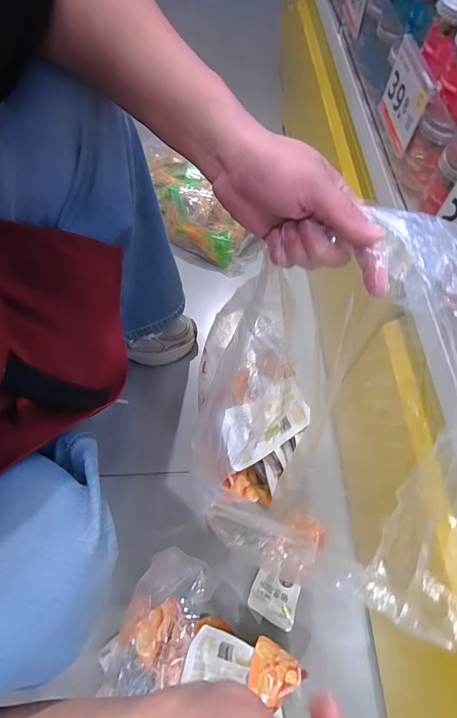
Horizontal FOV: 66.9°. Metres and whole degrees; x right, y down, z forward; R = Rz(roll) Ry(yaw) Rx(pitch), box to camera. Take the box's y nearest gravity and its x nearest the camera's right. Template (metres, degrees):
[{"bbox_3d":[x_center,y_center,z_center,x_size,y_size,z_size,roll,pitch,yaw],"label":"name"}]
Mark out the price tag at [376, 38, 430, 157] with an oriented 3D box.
[{"bbox_3d":[0.178,-0.265,0.358,0.010,0.066,0.091,-2,64,1],"label":"price tag"}]

